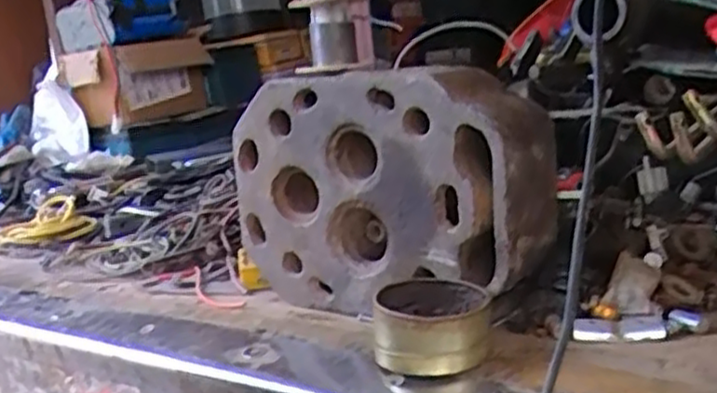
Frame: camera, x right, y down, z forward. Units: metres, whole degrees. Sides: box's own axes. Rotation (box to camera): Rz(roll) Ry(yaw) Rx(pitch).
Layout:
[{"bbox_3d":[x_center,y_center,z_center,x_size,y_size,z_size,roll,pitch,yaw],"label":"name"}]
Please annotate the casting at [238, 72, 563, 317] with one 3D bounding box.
[{"bbox_3d":[0.019,-0.005,0.504,0.212,0.157,0.084,2,15,36],"label":"casting"}]

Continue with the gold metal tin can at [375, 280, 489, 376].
[{"bbox_3d":[0.041,0.073,0.418,0.064,0.039,0.063,-6,12,2],"label":"gold metal tin can"}]

